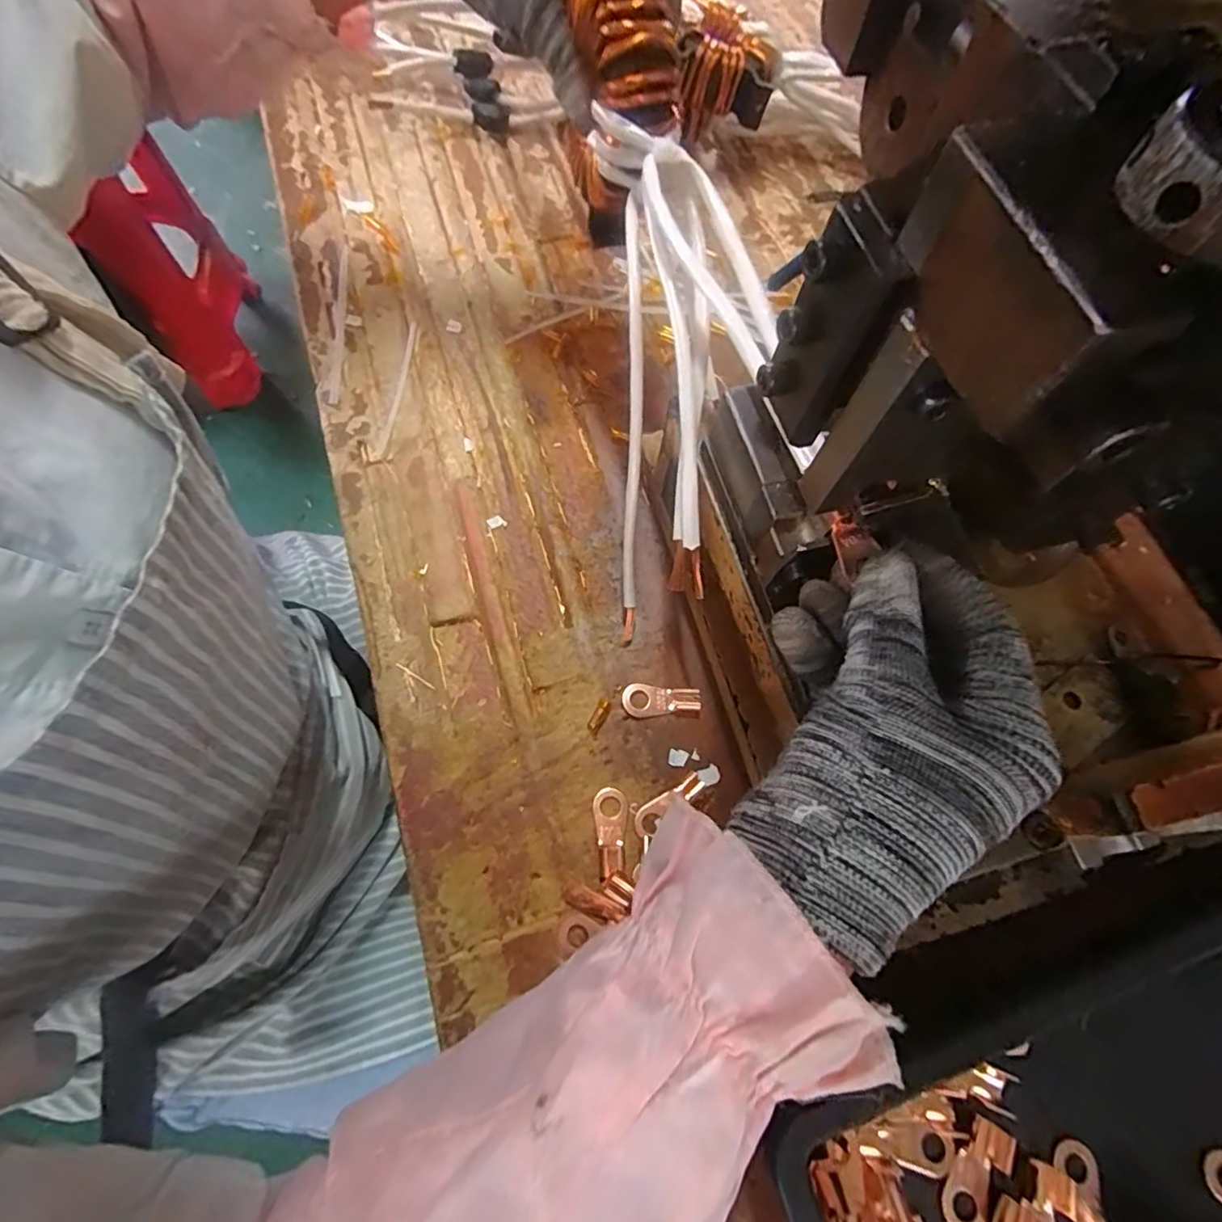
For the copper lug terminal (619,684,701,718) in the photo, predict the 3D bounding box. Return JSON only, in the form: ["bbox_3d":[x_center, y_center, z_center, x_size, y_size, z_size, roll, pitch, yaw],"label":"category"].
[{"bbox_3d":[0.027,0.049,0.309,0.040,0.006,0.018,9,68,-1],"label":"copper lug terminal"}]

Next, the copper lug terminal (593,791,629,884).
[{"bbox_3d":[0.000,0.109,0.283,0.017,0.007,0.042,1,55,-1],"label":"copper lug terminal"}]

